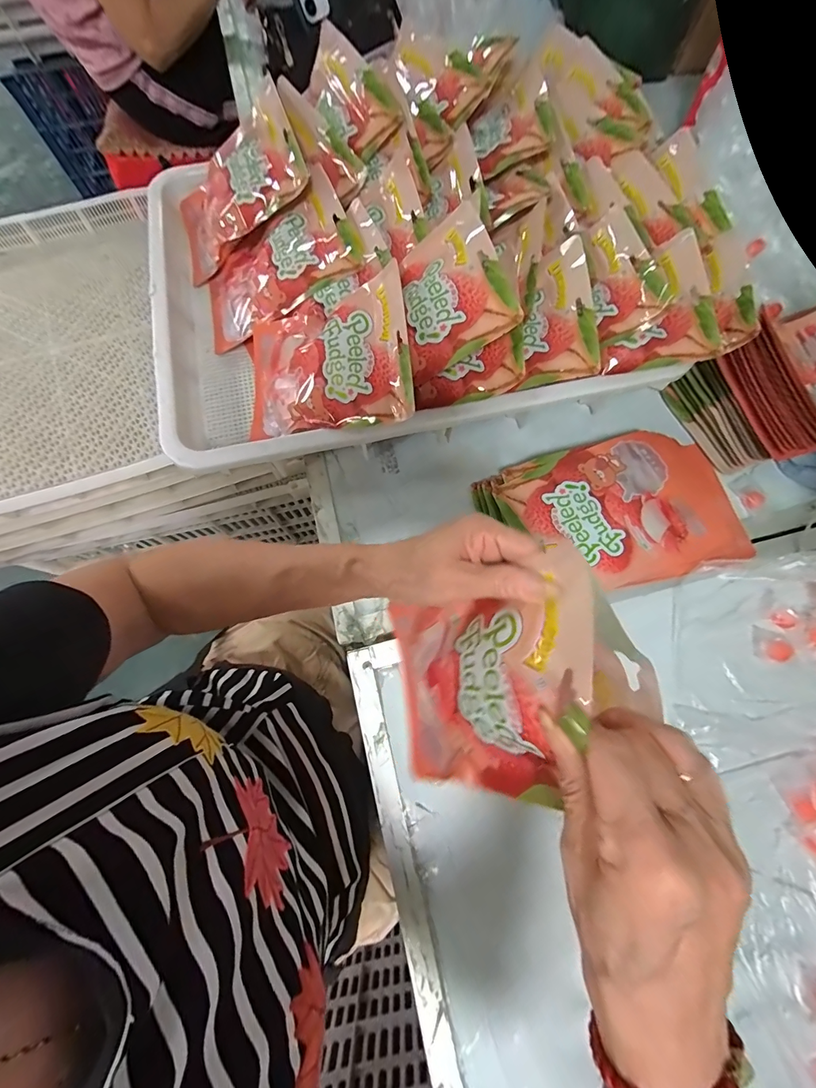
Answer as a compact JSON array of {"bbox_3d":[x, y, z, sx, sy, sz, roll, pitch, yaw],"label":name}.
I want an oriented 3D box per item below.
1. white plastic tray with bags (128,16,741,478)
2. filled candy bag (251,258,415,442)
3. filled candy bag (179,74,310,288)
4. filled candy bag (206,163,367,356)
[{"bbox_3d":[0.018,-0.363,0.480,0.669,0.141,0.482,-12,75,-4],"label":"white plastic tray with bags"},{"bbox_3d":[-0.097,-0.195,0.423,0.207,0.026,0.149,-3,88,26],"label":"filled candy bag"},{"bbox_3d":[-0.224,-0.454,0.497,0.207,0.032,0.136,-23,79,26],"label":"filled candy bag"},{"bbox_3d":[-0.167,-0.344,0.485,0.215,0.040,0.158,-26,74,17],"label":"filled candy bag"}]

